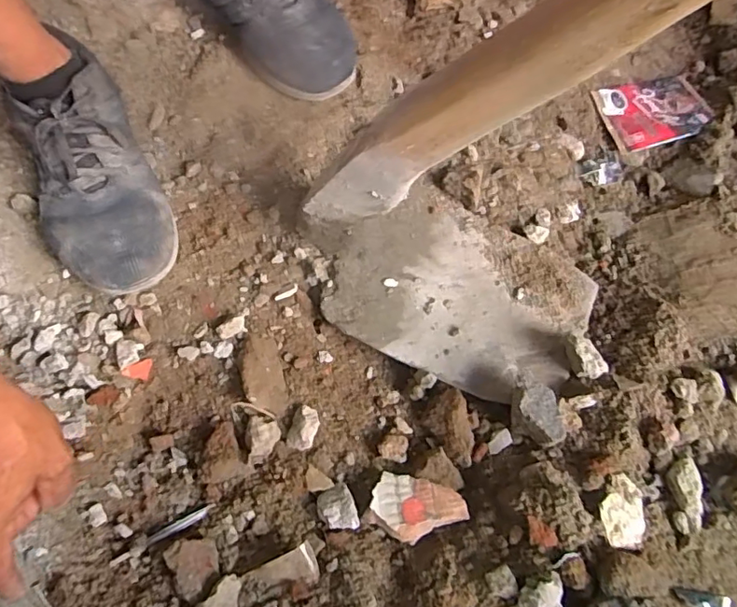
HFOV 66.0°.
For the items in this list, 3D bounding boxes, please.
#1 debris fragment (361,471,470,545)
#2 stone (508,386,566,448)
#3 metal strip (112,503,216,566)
[{"bbox_3d":[0.036,0.159,0.434,0.070,0.014,0.046,16,56,15],"label":"debris fragment"},{"bbox_3d":[0.133,0.090,0.451,0.033,0.037,0.045,-6,70,-3],"label":"stone"},{"bbox_3d":[-0.159,0.178,0.440,0.081,0.008,0.009,-24,69,-27],"label":"metal strip"}]

